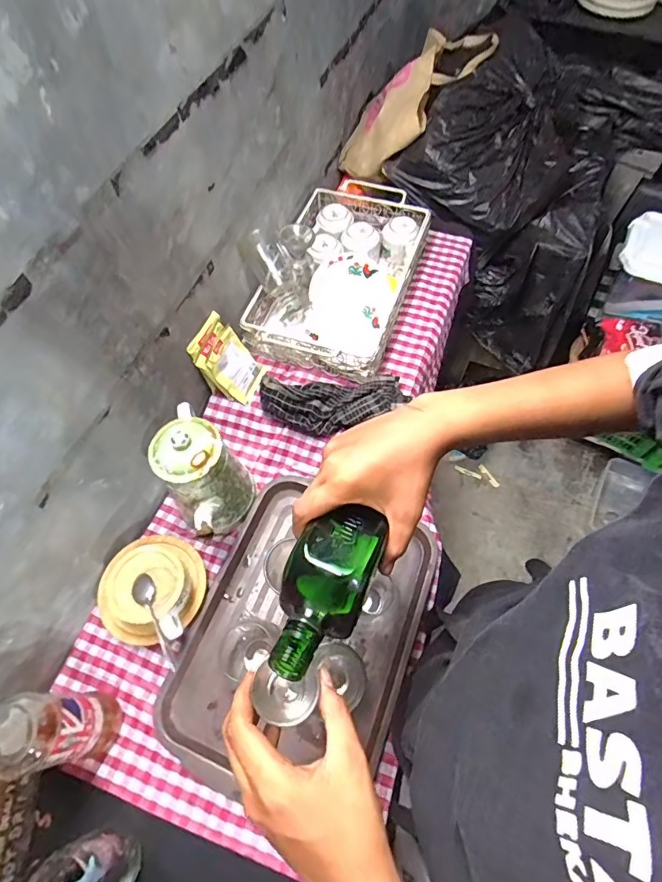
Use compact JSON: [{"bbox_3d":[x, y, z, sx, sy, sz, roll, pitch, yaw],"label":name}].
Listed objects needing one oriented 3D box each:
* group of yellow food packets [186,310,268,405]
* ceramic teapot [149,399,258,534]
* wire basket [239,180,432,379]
[{"bbox_3d":[-0.182,-0.143,0.801,0.024,0.143,0.098,4,58,42],"label":"group of yellow food packets"},{"bbox_3d":[-0.178,0.054,0.671,0.103,0.211,0.199,-29,64,-13],"label":"ceramic teapot"},{"bbox_3d":[0.017,-0.330,0.897,0.259,0.106,0.415,16,63,11],"label":"wire basket"}]

